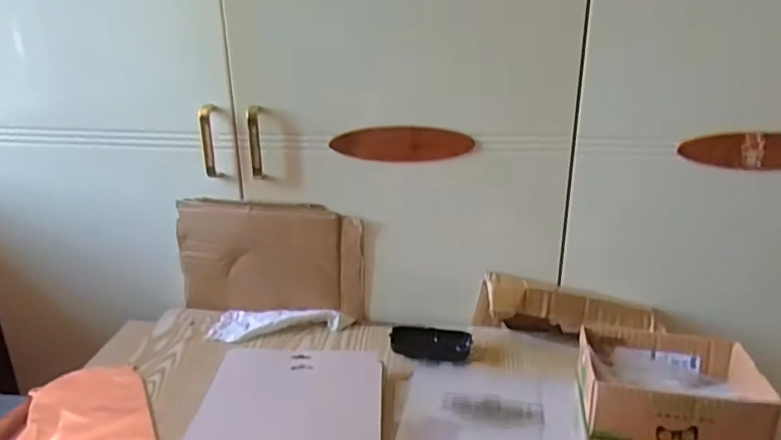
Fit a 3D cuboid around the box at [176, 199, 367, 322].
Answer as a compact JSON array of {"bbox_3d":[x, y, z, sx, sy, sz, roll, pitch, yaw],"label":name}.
[{"bbox_3d":[-0.177,0.063,0.825,0.273,0.178,0.027,2,20,6],"label":"box"}]

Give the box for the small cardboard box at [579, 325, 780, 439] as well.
[{"bbox_3d":[0.313,0.191,0.636,0.190,0.064,0.134,3,20,11],"label":"small cardboard box"}]

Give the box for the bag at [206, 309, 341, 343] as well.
[{"bbox_3d":[-0.168,0.149,0.819,0.182,0.025,0.079,-1,20,-1],"label":"bag"}]

